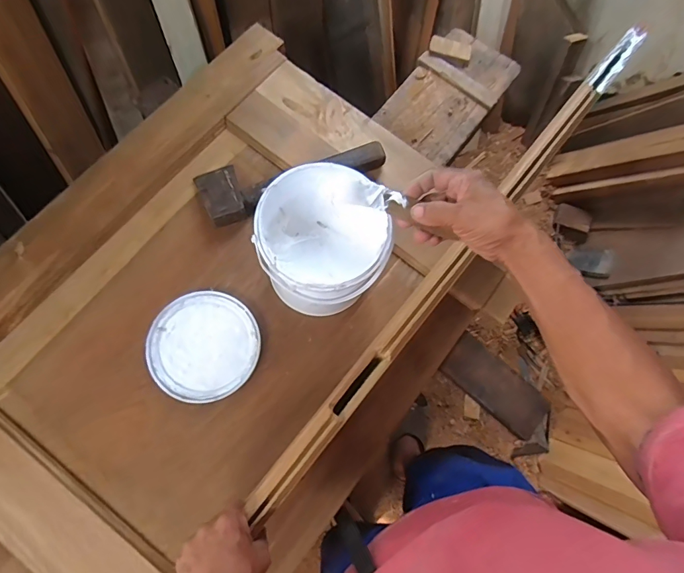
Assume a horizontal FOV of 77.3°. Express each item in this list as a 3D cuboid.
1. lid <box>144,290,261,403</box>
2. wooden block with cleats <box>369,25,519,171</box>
[{"bbox_3d":[-0.224,0.093,0.693,0.173,0.017,0.169,1,77,-5],"label":"lid"},{"bbox_3d":[0.230,-0.421,0.918,0.188,0.033,0.310,39,76,4],"label":"wooden block with cleats"}]

